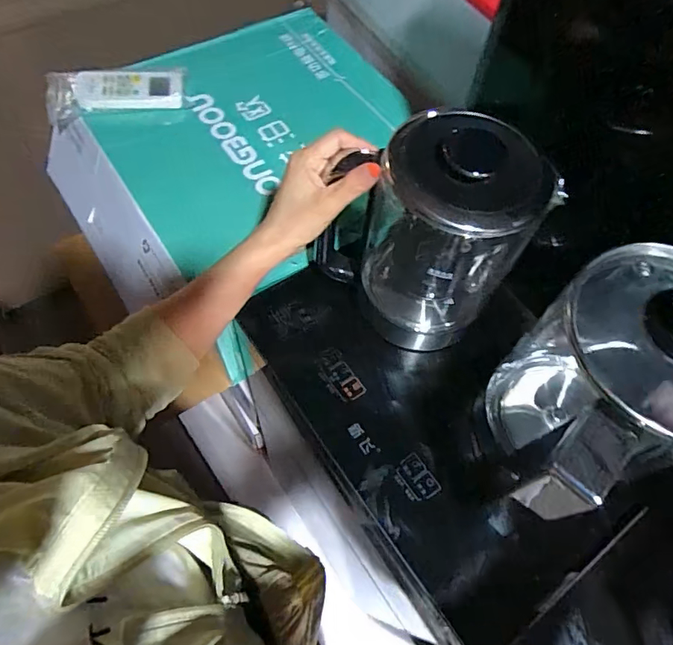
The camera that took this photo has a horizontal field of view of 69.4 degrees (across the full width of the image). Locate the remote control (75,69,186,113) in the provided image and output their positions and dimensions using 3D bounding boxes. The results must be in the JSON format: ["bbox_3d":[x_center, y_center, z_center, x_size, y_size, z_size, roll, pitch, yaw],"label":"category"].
[{"bbox_3d":[-0.269,-0.305,0.635,0.129,0.022,0.052,-6,62,-7],"label":"remote control"}]

